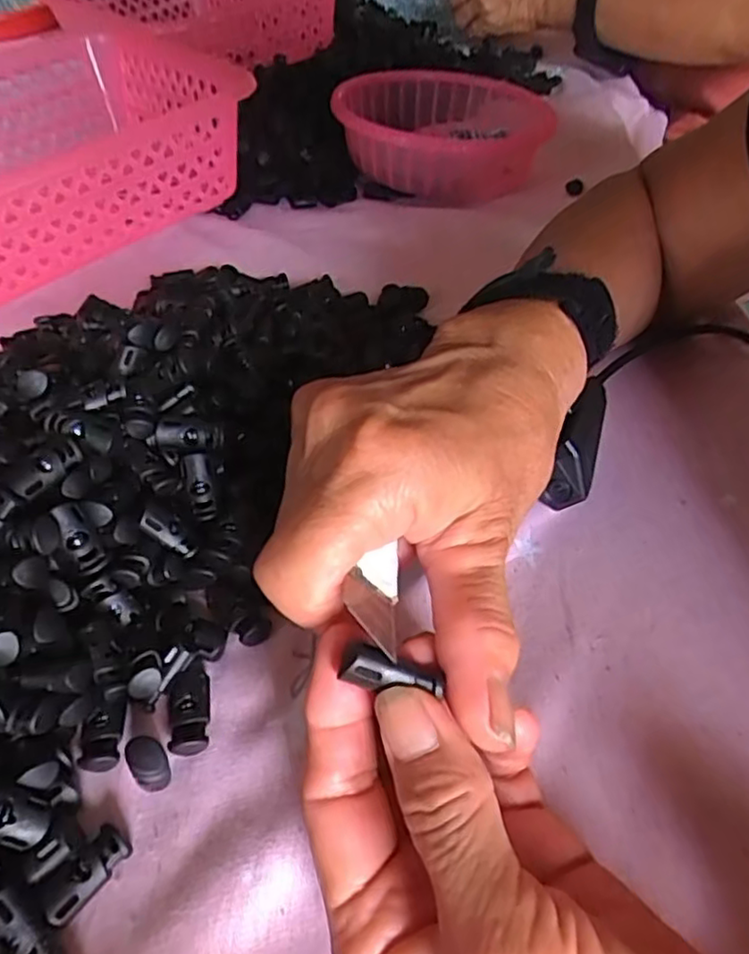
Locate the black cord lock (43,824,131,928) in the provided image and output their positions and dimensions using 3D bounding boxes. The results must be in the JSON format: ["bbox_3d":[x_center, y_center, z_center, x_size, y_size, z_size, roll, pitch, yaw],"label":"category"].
[{"bbox_3d":[-0.086,0.118,0.196,0.012,0.010,0.026,31,54,24],"label":"black cord lock"}]

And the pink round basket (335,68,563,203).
[{"bbox_3d":[0.054,-0.277,0.533,0.163,0.056,0.157,1,47,-1],"label":"pink round basket"}]

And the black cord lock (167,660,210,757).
[{"bbox_3d":[-0.065,0.080,0.231,0.013,0.008,0.031,-4,47,-5],"label":"black cord lock"}]

